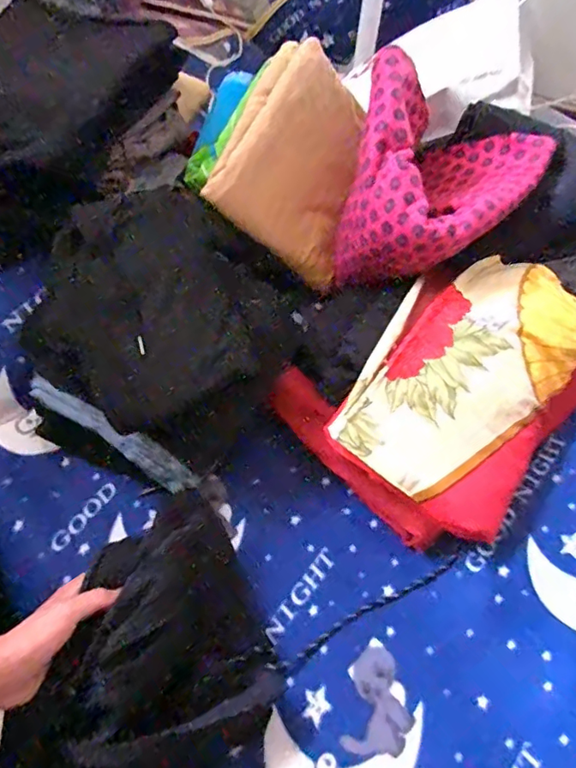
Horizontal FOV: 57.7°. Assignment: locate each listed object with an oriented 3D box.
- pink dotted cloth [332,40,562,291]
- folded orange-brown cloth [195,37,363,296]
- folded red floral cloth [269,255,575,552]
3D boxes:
[{"bbox_3d":[0.197,-0.290,0.690,0.225,0.171,0.281,33,60,18],"label":"pink dotted cloth"},{"bbox_3d":[0.021,-0.304,0.745,0.057,0.217,0.253,23,82,55],"label":"folded orange-brown cloth"},{"bbox_3d":[0.223,0.003,0.675,0.264,0.135,0.427,39,62,21],"label":"folded red floral cloth"}]

